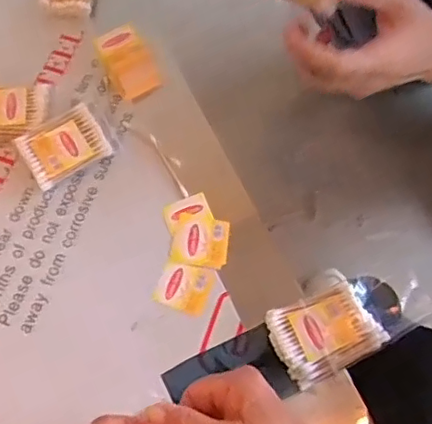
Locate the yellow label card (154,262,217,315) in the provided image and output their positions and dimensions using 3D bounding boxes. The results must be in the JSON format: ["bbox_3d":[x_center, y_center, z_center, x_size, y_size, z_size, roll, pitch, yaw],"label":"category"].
[{"bbox_3d":[-0.028,0.063,0.500,0.043,0.005,0.040,19,69,8],"label":"yellow label card"}]

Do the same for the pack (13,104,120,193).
[{"bbox_3d":[-0.136,-0.063,0.545,0.081,0.025,0.058,-30,70,-11],"label":"pack"}]

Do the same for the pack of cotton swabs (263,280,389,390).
[{"bbox_3d":[0.086,0.096,0.470,0.077,0.025,0.063,-25,69,-9],"label":"pack of cotton swabs"}]

